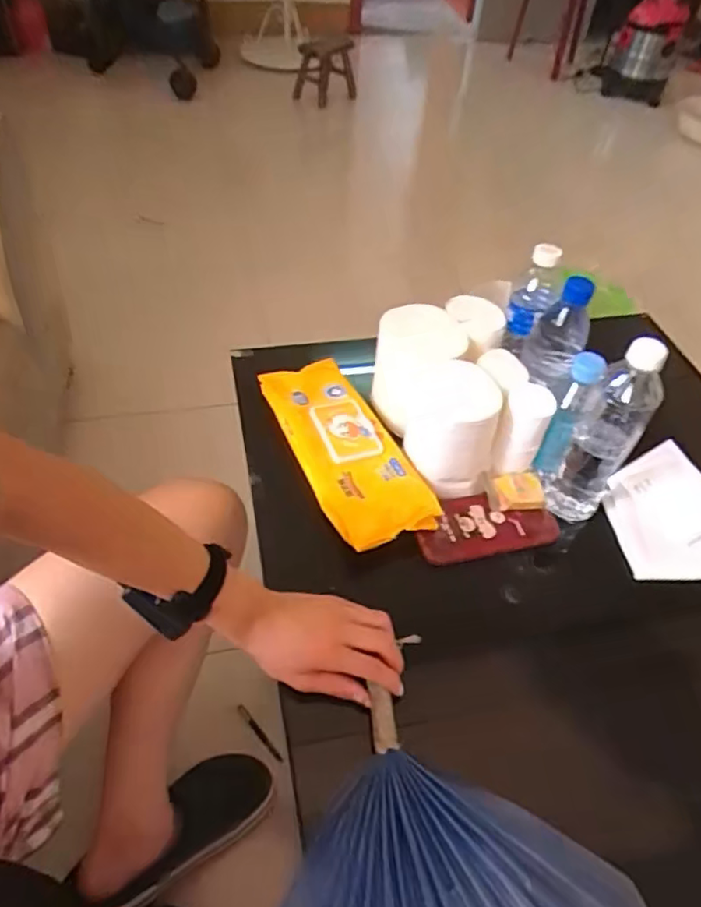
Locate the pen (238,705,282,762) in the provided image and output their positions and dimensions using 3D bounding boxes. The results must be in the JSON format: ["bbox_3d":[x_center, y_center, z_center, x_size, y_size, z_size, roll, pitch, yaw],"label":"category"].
[{"bbox_3d":[-0.137,0.423,0.925,0.010,0.007,0.104,-34,59,-29],"label":"pen"}]

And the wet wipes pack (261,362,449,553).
[{"bbox_3d":[-0.006,-0.010,0.739,0.121,0.042,0.282,-17,52,-18],"label":"wet wipes pack"}]

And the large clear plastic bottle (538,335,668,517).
[{"bbox_3d":[0.271,-0.030,0.648,0.065,0.212,0.061,31,53,21],"label":"large clear plastic bottle"}]

